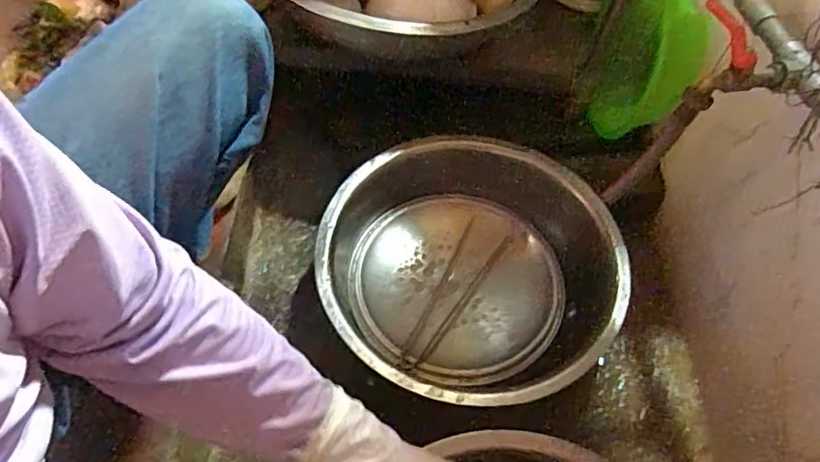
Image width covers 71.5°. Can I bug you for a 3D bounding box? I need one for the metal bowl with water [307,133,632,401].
[{"bbox_3d":[0.079,0.057,0.818,0.411,0.125,0.395,3,55,-4],"label":"metal bowl with water"}]

